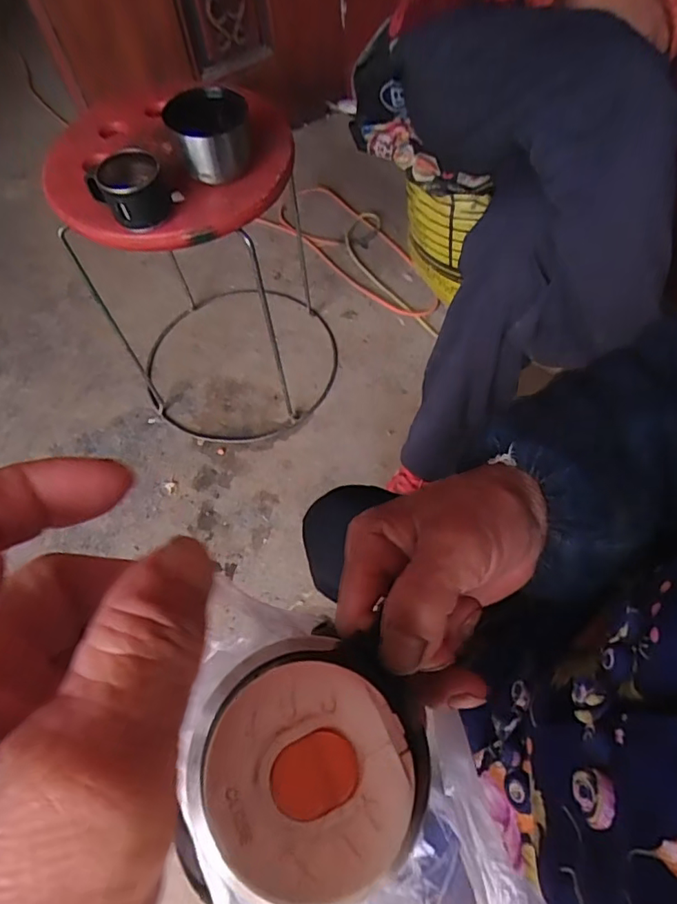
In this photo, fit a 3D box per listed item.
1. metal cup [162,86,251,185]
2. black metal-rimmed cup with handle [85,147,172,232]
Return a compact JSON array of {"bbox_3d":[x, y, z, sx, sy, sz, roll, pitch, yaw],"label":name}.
[{"bbox_3d":[-0.148,-0.366,0.627,0.089,0.058,0.089,-1,60,2],"label":"metal cup"},{"bbox_3d":[-0.226,-0.284,0.591,0.074,0.053,0.069,-1,60,2],"label":"black metal-rimmed cup with handle"}]

